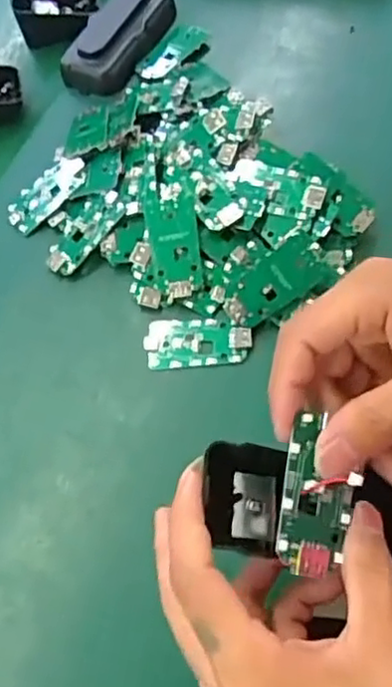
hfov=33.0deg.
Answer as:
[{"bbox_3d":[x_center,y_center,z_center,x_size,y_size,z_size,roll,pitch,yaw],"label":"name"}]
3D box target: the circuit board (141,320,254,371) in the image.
[{"bbox_3d":[0.001,-0.001,0.405,0.064,0.008,0.031,-5,65,9],"label":"circuit board"}]

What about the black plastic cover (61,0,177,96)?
[{"bbox_3d":[-0.058,-0.239,0.516,0.049,0.031,0.102,22,72,19],"label":"black plastic cover"}]

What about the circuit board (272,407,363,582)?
[{"bbox_3d":[0.050,0.060,0.265,0.033,0.008,0.059,20,70,-19],"label":"circuit board"}]

